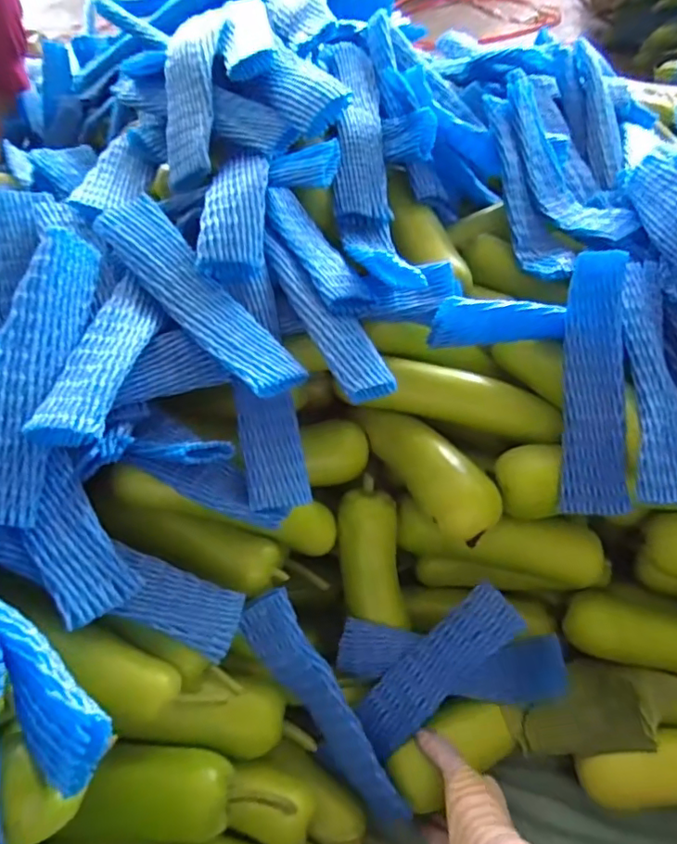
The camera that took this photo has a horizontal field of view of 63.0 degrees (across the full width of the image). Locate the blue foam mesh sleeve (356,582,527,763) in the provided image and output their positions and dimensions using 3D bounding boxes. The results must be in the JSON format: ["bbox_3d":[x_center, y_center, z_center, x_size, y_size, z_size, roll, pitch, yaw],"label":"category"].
[{"bbox_3d":[0.097,0.241,0.543,0.186,0.017,0.054,-45,61,-1],"label":"blue foam mesh sleeve"}]

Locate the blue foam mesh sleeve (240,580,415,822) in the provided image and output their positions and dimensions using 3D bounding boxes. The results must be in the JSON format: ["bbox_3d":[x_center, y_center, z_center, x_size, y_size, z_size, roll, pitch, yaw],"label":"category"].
[{"bbox_3d":[-0.013,0.276,0.524,0.051,0.043,0.252,-32,91,-19],"label":"blue foam mesh sleeve"}]

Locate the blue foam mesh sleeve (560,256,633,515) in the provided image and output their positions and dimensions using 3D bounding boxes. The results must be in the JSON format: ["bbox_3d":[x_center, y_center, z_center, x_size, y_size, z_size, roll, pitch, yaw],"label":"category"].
[{"bbox_3d":[0.239,-0.035,0.510,0.053,0.030,0.235,0,90,4],"label":"blue foam mesh sleeve"}]

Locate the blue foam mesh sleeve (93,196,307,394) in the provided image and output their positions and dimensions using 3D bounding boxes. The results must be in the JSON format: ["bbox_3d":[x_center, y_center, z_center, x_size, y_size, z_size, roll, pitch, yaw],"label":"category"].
[{"bbox_3d":[-0.122,-0.110,0.479,0.056,0.019,0.246,-37,72,-22],"label":"blue foam mesh sleeve"}]

